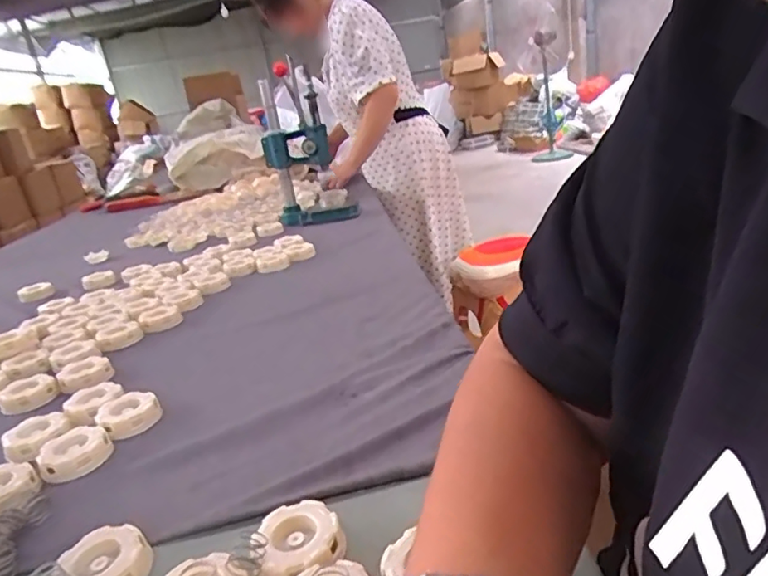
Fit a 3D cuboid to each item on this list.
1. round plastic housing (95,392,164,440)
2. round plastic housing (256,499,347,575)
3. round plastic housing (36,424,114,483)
[{"bbox_3d":[-0.274,0.135,0.611,0.060,0.018,0.063,-7,21,3],"label":"round plastic housing"},{"bbox_3d":[-0.058,0.173,0.393,0.057,0.022,0.061,-11,21,-8],"label":"round plastic housing"},{"bbox_3d":[-0.305,0.160,0.556,0.064,0.023,0.064,-21,24,-31],"label":"round plastic housing"}]

